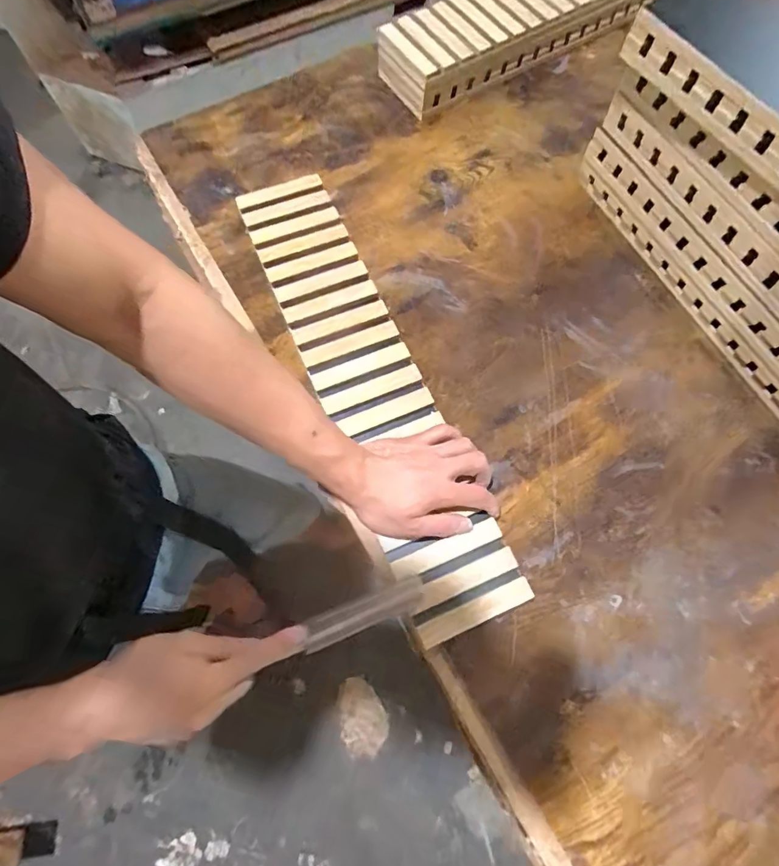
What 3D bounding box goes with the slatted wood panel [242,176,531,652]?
[{"bbox_3d":[-0.028,-0.066,0.526,0.113,0.018,0.558,-23,72,-6],"label":"slatted wood panel"}]

